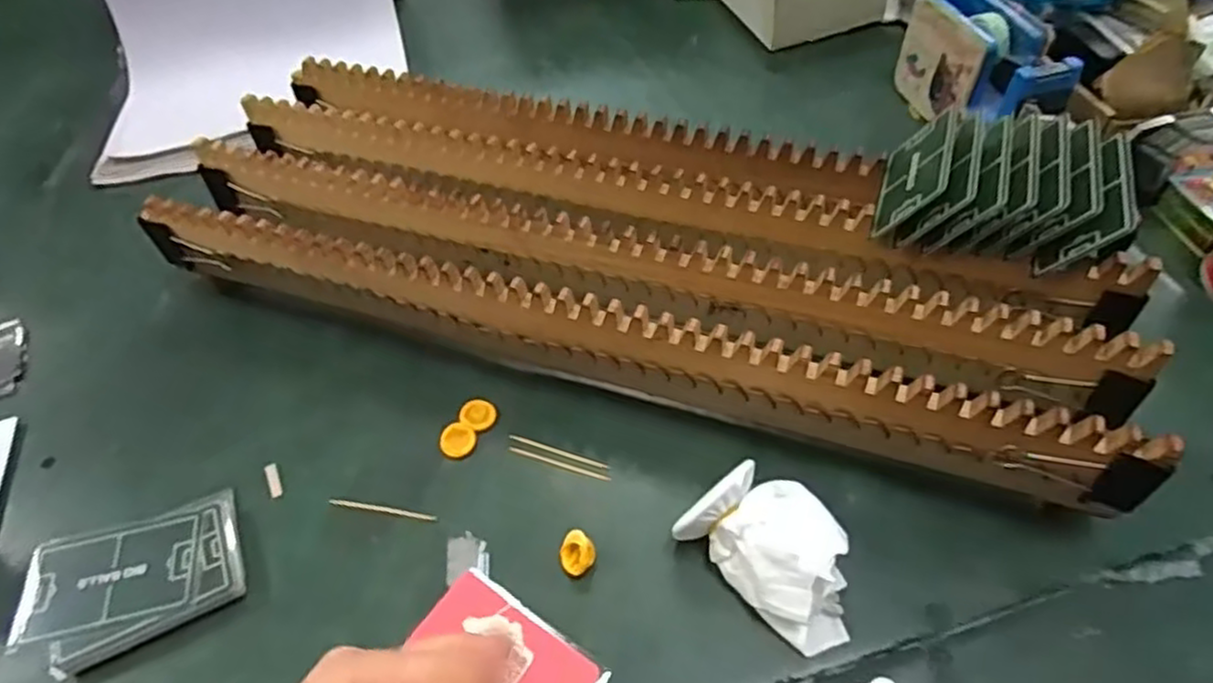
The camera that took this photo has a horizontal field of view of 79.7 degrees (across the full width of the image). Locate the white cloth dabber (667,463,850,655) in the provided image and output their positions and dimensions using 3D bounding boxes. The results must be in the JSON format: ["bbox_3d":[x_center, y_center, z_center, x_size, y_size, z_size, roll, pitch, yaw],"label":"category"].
[{"bbox_3d":[0.082,0.098,0.348,0.090,0.047,0.053,36,62,27],"label":"white cloth dabber"}]

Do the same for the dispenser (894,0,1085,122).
[{"bbox_3d":[0.283,-0.204,0.550,0.057,0.076,0.136,-13,52,-7],"label":"dispenser"}]

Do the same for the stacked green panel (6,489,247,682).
[{"bbox_3d":[-0.244,0.123,0.373,0.107,0.014,0.068,-20,53,-12],"label":"stacked green panel"}]

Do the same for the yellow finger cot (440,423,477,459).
[{"bbox_3d":[-0.086,0.057,0.419,0.020,0.005,0.019,-2,51,2],"label":"yellow finger cot"}]

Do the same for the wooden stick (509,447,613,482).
[{"bbox_3d":[-0.027,0.070,0.415,0.062,0.004,0.004,14,54,14],"label":"wooden stick"}]

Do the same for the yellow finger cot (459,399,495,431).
[{"bbox_3d":[-0.077,0.043,0.431,0.020,0.004,0.019,-2,51,2],"label":"yellow finger cot"}]

